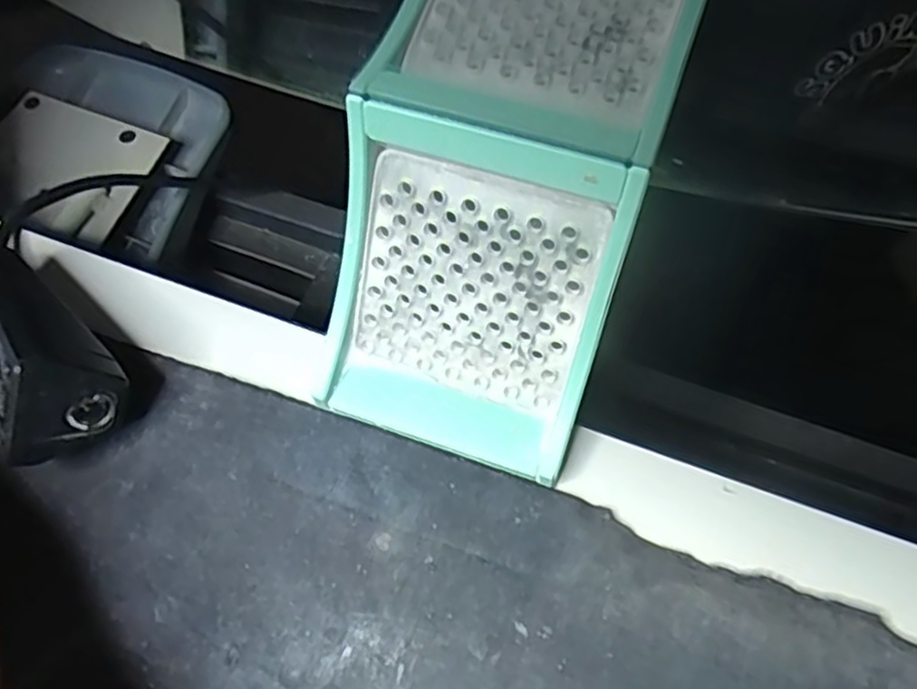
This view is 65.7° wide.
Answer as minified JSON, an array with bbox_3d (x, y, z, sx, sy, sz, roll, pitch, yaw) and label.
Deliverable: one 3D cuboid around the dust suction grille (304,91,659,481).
[{"bbox_3d":[0.001,-0.009,0.192,0.072,0.096,0.014,18,28,11],"label":"dust suction grille"}]

